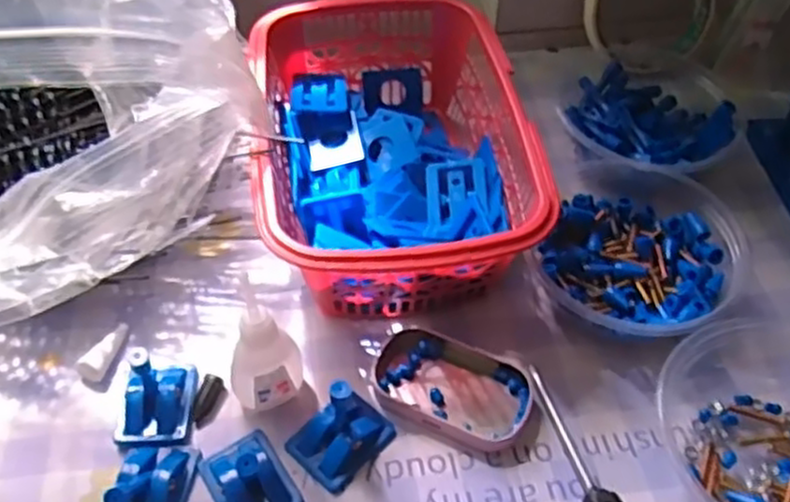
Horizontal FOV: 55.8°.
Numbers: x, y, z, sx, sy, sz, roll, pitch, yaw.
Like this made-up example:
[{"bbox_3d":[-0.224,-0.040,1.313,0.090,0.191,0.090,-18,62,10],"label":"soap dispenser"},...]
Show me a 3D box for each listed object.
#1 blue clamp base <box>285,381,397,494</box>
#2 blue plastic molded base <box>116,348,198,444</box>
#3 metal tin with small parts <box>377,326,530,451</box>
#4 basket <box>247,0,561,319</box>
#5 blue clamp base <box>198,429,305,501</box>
[{"bbox_3d":[-0.026,0.079,0.348,0.035,0.042,0.044,36,58,26],"label":"blue clamp base"},{"bbox_3d":[-0.115,0.066,0.358,0.033,0.042,0.042,1,49,0],"label":"blue plastic molded base"},{"bbox_3d":[0.030,0.068,0.379,0.078,0.010,0.052,15,51,12],"label":"metal tin with small parts"},{"bbox_3d":[-0.004,-0.059,0.440,0.144,0.079,0.201,-6,50,-6],"label":"basket"},{"bbox_3d":[-0.068,0.101,0.339,0.034,0.026,0.046,-28,55,-22],"label":"blue clamp base"}]

